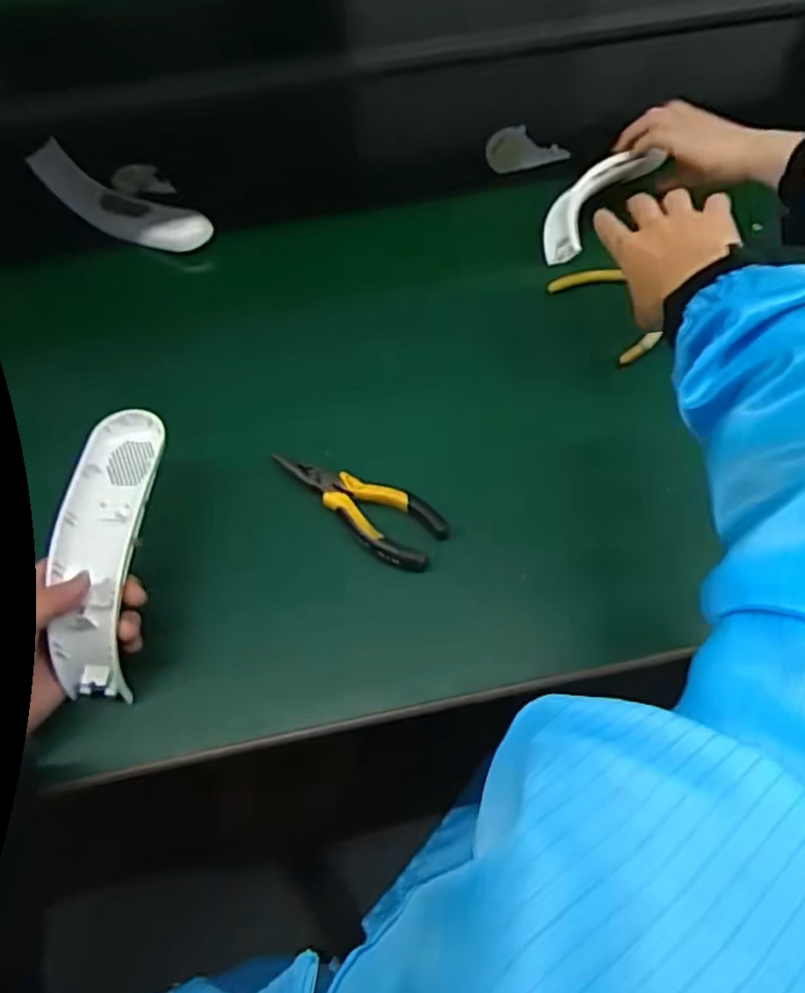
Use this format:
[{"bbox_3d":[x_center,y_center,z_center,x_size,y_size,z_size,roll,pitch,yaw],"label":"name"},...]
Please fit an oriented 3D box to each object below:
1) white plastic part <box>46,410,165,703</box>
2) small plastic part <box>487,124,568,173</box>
[{"bbox_3d":[-0.202,0.033,0.475,0.056,0.035,0.195,0,72,2],"label":"white plastic part"},{"bbox_3d":[0.135,-0.379,0.749,0.086,0.045,0.008,-11,43,4],"label":"small plastic part"}]

